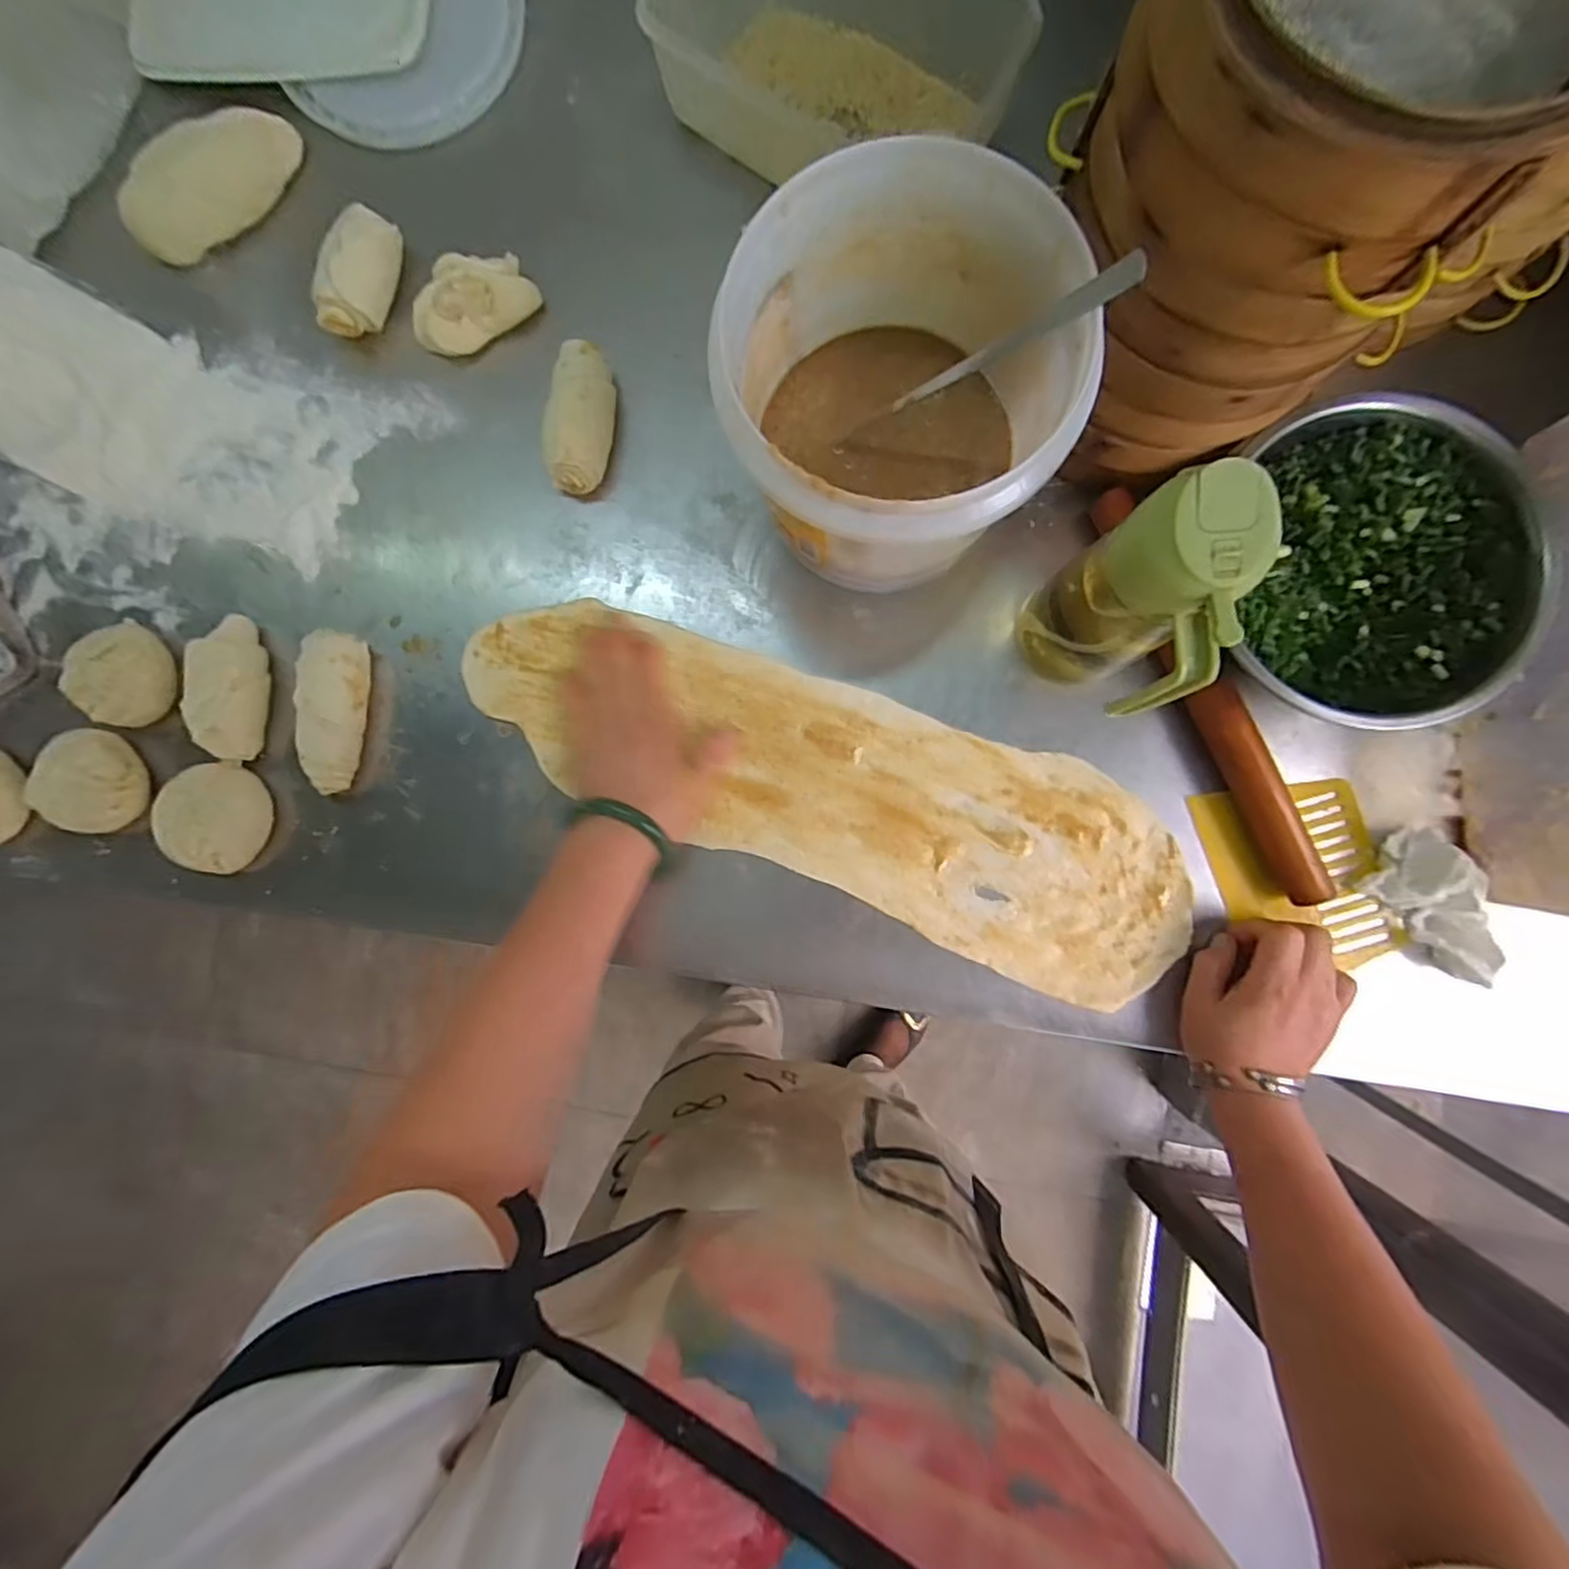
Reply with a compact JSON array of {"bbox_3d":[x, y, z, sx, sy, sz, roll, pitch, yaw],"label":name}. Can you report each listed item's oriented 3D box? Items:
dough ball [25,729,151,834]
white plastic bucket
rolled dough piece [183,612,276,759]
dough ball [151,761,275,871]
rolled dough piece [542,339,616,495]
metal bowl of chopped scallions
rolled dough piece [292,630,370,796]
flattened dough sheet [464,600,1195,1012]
[{"bbox_3d":[-0.495,-0.002,0.490,0.066,0.035,0.070,0,89,3],"label":"dough ball"},{"bbox_3d":[0.061,-0.222,0.406,0.183,0.154,0.185,0,89,3],"label":"white plastic bucket"},{"bbox_3d":[-0.393,-0.069,0.483,0.041,0.035,0.098,8,89,3],"label":"rolled dough piece"},{"bbox_3d":[-0.404,0.023,0.482,0.066,0.033,0.074,6,89,3],"label":"dough ball"},{"bbox_3d":[-0.142,-0.255,0.477,0.046,0.038,0.096,5,89,3],"label":"rolled dough piece"},{"bbox_3d":[0.358,-0.131,0.433,0.177,0.064,0.194,5,89,3],"label":"metal bowl of chopped scallions"},{"bbox_3d":[-0.317,-0.050,0.479,0.039,0.031,0.108,3,89,3],"label":"rolled dough piece"},{"bbox_3d":[0.027,-0.004,0.473,0.507,0.011,0.141,23,90,3],"label":"flattened dough sheet"}]

